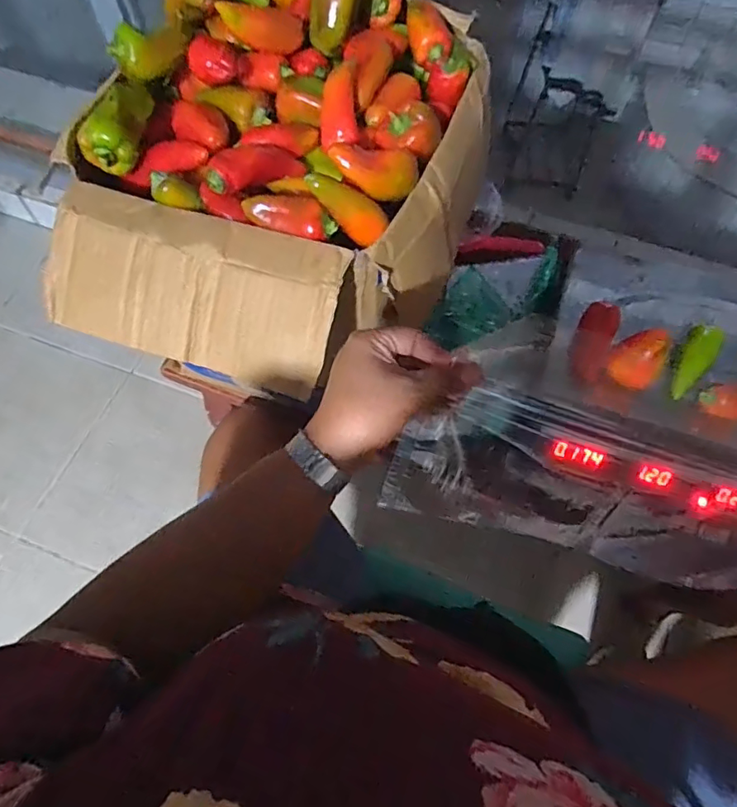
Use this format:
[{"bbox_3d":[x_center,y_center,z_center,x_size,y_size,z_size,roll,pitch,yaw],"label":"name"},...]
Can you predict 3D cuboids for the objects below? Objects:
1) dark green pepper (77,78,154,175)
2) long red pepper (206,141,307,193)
[{"bbox_3d":[-0.211,-0.240,0.456,0.035,0.036,0.086,12,65,6],"label":"dark green pepper"},{"bbox_3d":[-0.093,-0.195,0.435,0.093,0.030,0.032,-28,65,-35],"label":"long red pepper"}]

